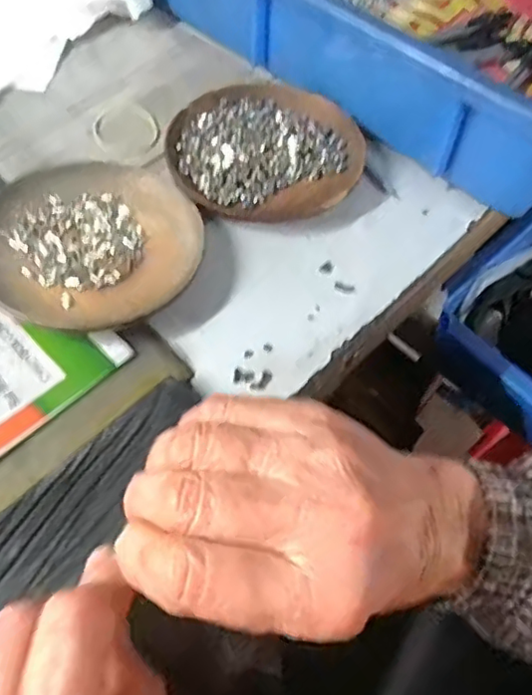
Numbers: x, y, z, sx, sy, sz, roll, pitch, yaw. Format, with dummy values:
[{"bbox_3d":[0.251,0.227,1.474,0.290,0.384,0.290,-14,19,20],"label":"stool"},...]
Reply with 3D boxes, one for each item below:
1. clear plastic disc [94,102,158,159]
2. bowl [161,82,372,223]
[{"bbox_3d":[-0.089,-0.140,0.388,0.042,0.007,0.052,-6,57,-7],"label":"clear plastic disc"},{"bbox_3d":[0.000,-0.119,0.365,0.112,0.020,0.105,2,57,-2],"label":"bowl"}]

